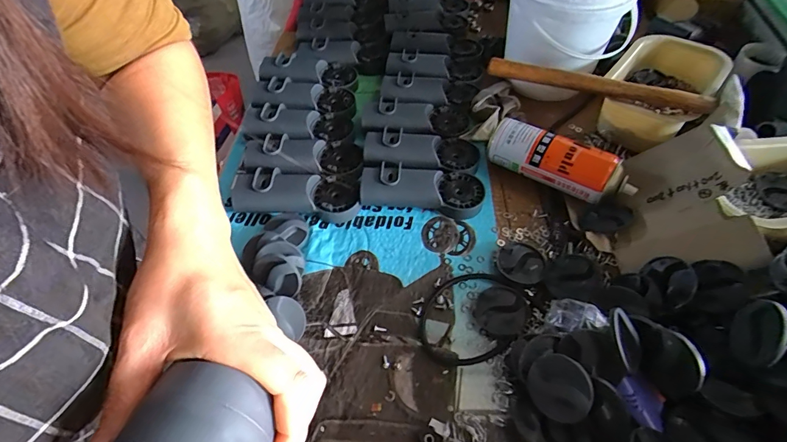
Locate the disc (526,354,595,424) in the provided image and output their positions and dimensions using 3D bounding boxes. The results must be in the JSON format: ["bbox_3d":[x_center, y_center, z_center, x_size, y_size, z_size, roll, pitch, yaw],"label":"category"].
[{"bbox_3d":[0.147,0.149,0.363,0.013,0.056,0.054,14,37,-46],"label":"disc"}]

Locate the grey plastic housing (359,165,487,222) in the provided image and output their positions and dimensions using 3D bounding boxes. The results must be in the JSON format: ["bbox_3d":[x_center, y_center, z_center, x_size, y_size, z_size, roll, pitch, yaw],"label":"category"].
[{"bbox_3d":[0.039,-0.043,0.545,0.161,0.040,0.066,6,54,7],"label":"grey plastic housing"}]

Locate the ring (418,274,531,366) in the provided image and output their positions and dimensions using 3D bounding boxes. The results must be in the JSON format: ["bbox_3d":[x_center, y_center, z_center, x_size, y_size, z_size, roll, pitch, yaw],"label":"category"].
[{"bbox_3d":[0.086,0.107,0.450,0.099,0.017,0.121,34,63,24],"label":"ring"}]

